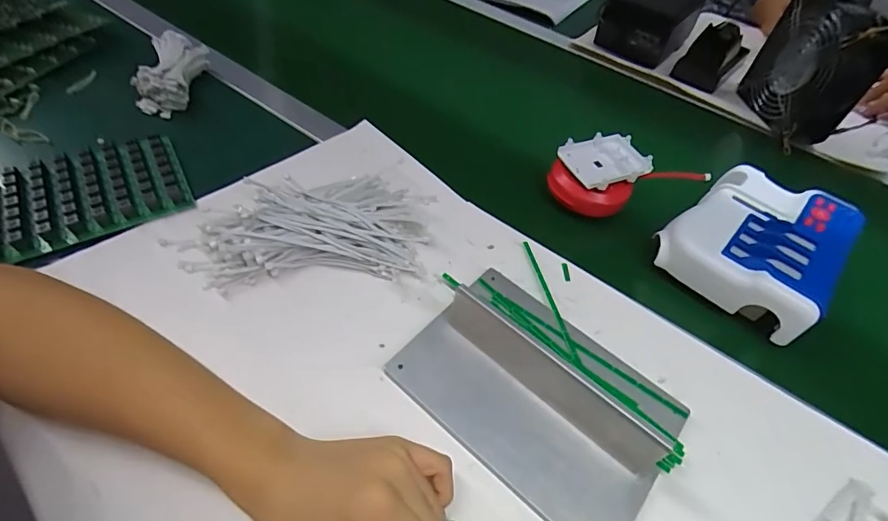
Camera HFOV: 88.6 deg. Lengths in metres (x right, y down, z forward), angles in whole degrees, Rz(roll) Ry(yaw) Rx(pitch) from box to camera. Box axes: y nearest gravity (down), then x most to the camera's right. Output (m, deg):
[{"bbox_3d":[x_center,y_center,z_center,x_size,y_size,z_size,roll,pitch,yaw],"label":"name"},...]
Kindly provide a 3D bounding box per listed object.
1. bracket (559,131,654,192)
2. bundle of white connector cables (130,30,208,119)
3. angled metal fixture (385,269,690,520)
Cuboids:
[{"bbox_3d":[0.169,-0.105,0.473,0.085,0.014,0.064,-19,56,-15],"label":"bracket"},{"bbox_3d":[-0.317,-0.217,0.530,0.057,0.051,0.102,2,53,-4],"label":"bundle of white connector cables"},{"bbox_3d":[0.075,0.088,0.334,0.201,0.056,0.139,37,58,20],"label":"angled metal fixture"}]

